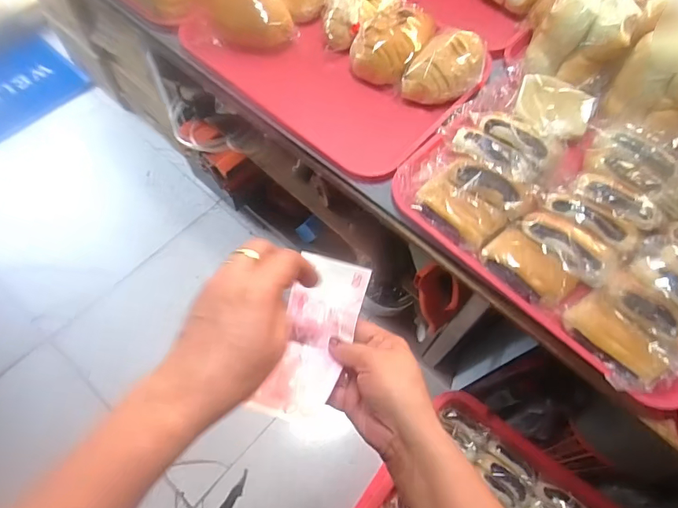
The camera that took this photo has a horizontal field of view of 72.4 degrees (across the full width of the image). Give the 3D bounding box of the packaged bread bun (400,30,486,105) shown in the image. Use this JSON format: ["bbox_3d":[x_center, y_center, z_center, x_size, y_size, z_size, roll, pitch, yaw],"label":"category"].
[{"bbox_3d":[0.152,-0.268,0.648,0.105,0.056,0.102,14,64,5],"label":"packaged bread bun"}]

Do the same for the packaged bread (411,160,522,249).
[{"bbox_3d":[0.159,-0.067,0.571,0.095,0.036,0.105,-44,79,12],"label":"packaged bread"}]

